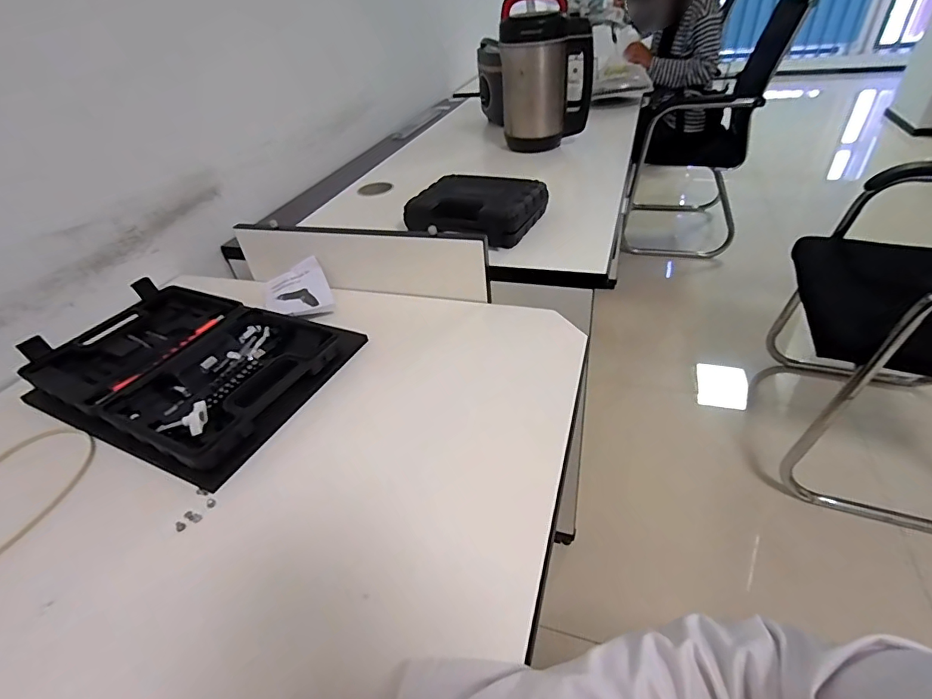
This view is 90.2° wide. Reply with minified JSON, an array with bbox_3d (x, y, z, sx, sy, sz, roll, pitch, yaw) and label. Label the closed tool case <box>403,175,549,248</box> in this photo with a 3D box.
[{"bbox_3d":[0.016,-0.241,0.777,0.205,0.055,0.179,15,43,25],"label":"closed tool case"}]

